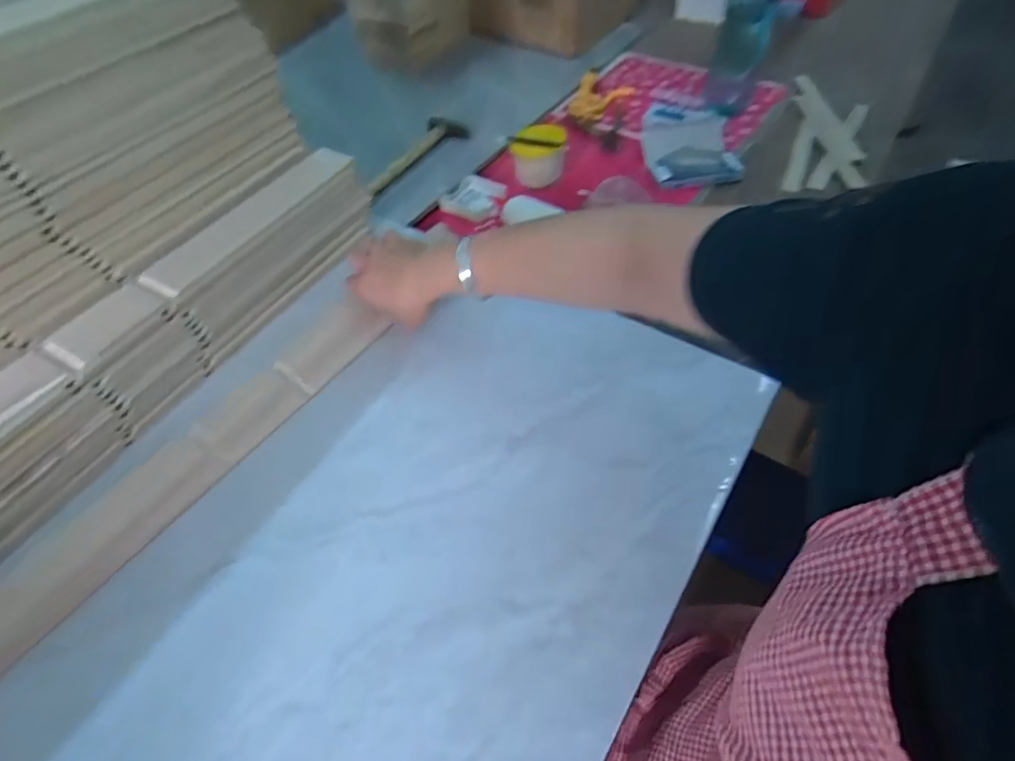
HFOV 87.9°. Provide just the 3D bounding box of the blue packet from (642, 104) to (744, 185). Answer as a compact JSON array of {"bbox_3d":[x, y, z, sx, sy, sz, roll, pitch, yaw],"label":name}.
[{"bbox_3d":[0.285,-0.380,0.838,0.138,0.028,0.247,5,52,6],"label":"blue packet"}]

